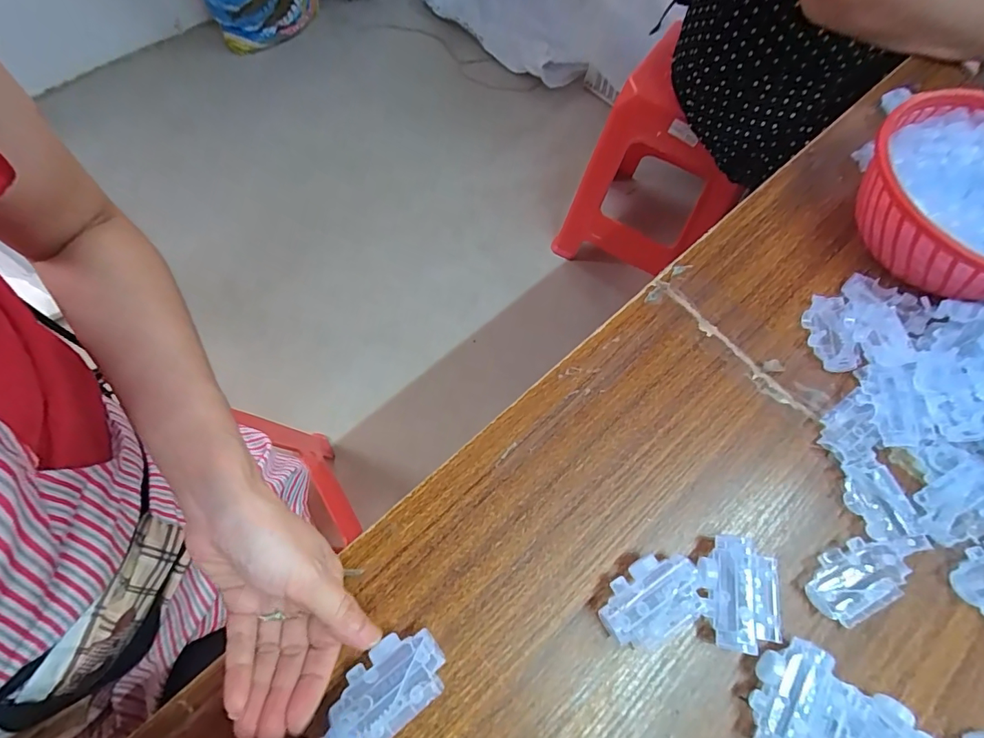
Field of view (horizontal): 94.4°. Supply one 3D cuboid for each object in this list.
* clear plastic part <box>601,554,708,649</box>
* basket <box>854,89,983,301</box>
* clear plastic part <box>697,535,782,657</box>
[{"bbox_3d":[0.105,0.153,0.300,0.068,0.027,0.047,-30,70,-12],"label":"clear plastic part"},{"bbox_3d":[0.425,-0.149,0.408,0.177,0.074,0.208,15,68,6],"label":"basket"},{"bbox_3d":[0.161,0.148,0.302,0.045,0.025,0.067,13,68,5],"label":"clear plastic part"}]

